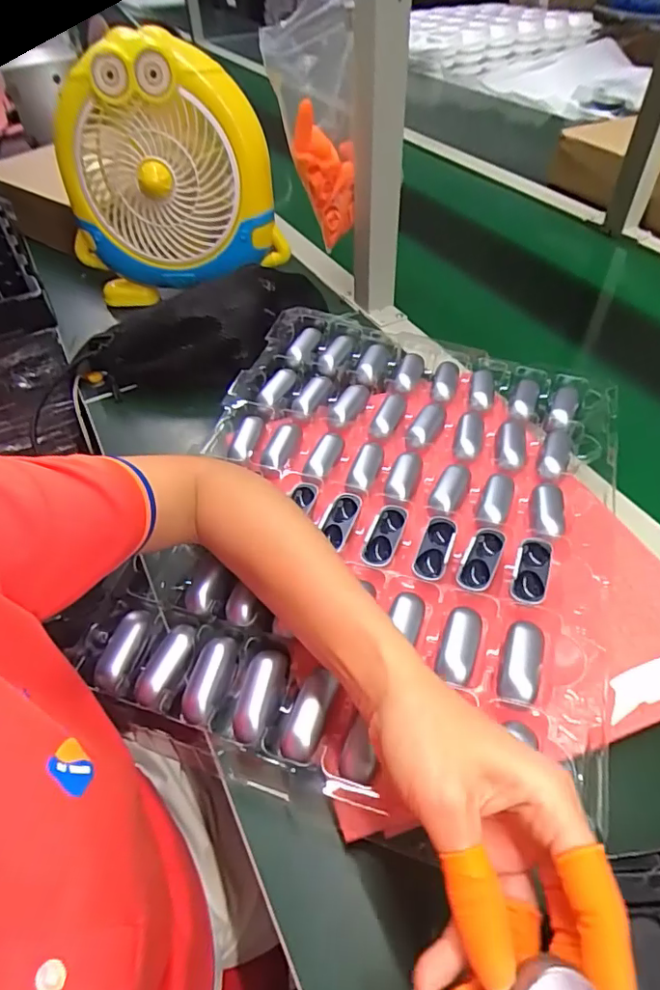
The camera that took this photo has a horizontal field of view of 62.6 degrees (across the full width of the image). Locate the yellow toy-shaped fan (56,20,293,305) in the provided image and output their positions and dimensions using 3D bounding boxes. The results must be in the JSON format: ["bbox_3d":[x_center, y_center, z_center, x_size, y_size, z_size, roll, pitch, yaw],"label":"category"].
[{"bbox_3d":[-0.189,-0.370,0.643,0.261,0.249,0.079,2,48,5],"label":"yellow toy-shaped fan"}]

